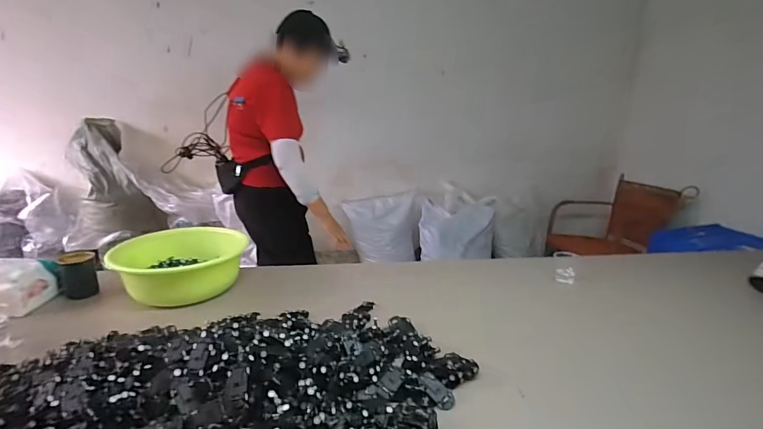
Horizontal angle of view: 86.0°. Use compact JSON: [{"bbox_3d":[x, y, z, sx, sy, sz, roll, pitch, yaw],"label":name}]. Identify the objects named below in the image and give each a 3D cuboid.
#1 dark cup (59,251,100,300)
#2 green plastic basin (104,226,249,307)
[{"bbox_3d":[-0.765,0.154,1.038,0.073,0.108,0.070,-11,20,-36],"label":"dark cup"},{"bbox_3d":[-0.539,0.128,1.091,0.280,0.127,0.305,-13,21,-41],"label":"green plastic basin"}]

